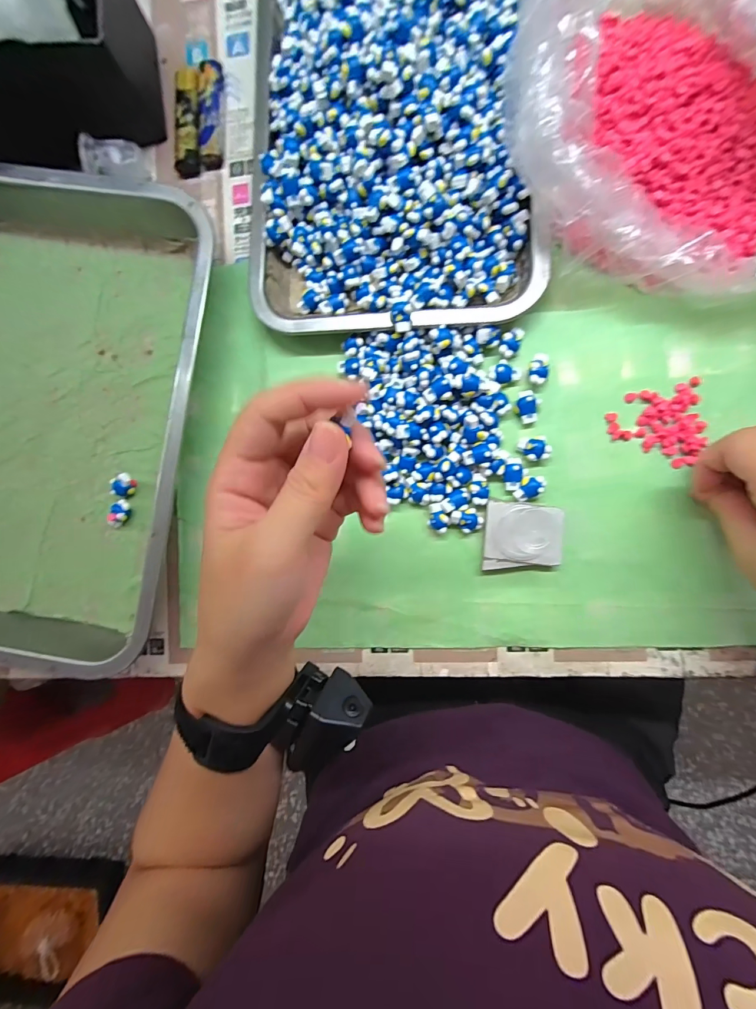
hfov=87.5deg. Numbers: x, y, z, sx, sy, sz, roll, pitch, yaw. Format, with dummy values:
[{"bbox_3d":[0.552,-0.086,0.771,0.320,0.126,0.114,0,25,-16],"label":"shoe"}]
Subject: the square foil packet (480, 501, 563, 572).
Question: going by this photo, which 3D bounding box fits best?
[{"bbox_3d":[0.099,0.022,0.271,0.050,0.009,0.045,3,88,8],"label":"square foil packet"}]

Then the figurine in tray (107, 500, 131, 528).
[{"bbox_3d":[-0.204,0.008,0.312,0.009,0.016,0.023,23,92,7],"label":"figurine in tray"}]

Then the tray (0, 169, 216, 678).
[{"bbox_3d":[-0.271,-0.063,0.297,0.282,0.047,0.336,9,89,8],"label":"tray"}]

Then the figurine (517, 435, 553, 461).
[{"bbox_3d":[0.108,-0.038,0.274,0.019,0.011,0.016,-15,86,7],"label":"figurine"}]

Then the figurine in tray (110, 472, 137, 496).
[{"bbox_3d":[-0.201,-0.015,0.313,0.016,0.013,0.018,13,90,8],"label":"figurine in tray"}]

